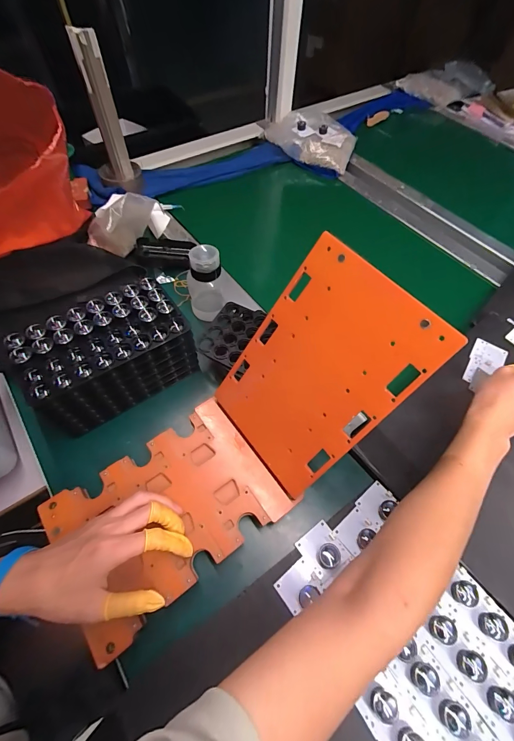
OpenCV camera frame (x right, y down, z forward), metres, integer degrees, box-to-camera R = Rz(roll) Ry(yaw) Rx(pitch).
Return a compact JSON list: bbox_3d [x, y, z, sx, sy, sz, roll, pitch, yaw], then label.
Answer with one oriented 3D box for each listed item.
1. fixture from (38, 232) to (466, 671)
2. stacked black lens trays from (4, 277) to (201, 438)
[{"bbox_3d":[-0.017,0.073,0.330,0.412,0.123,0.163,-45,64,13],"label":"fixture"},{"bbox_3d":[-0.192,-0.015,0.423,0.201,0.122,0.096,-30,65,-18],"label":"stacked black lens trays"}]

